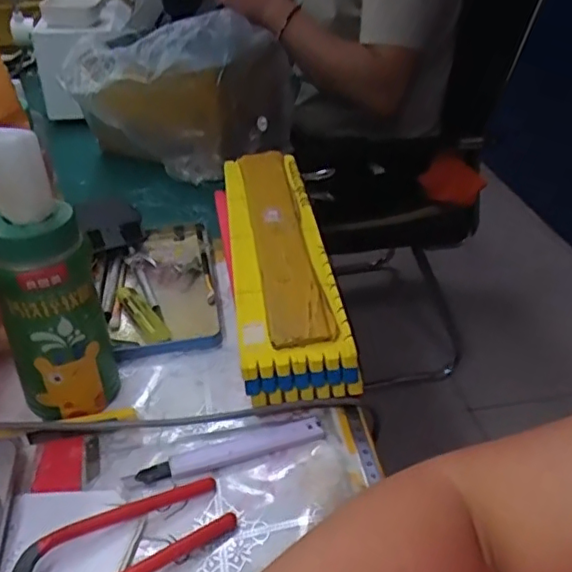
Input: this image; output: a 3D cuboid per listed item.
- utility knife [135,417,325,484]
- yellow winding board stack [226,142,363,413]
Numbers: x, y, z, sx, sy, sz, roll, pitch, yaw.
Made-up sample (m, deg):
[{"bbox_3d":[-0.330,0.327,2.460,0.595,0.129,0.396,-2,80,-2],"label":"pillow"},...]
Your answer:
[{"bbox_3d":[-0.035,0.107,0.392,0.121,0.007,0.019,-12,38,-14],"label":"utility knife"},{"bbox_3d":[-0.011,-0.027,0.536,0.082,0.060,0.325,-6,37,-6],"label":"yellow winding board stack"}]

